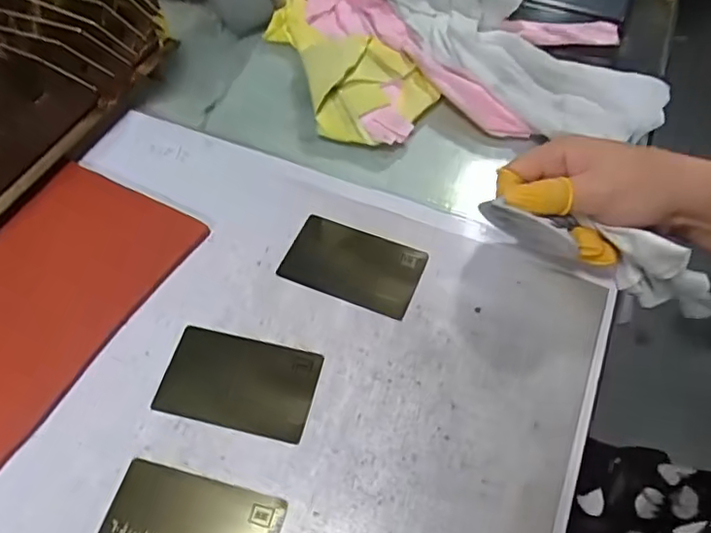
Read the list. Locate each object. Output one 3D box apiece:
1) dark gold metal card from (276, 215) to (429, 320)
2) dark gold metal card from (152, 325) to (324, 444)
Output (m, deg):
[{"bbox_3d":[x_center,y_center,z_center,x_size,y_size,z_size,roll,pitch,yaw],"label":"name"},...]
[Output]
[{"bbox_3d":[-0.001,-0.001,0.376,0.084,0.005,0.053,18,59,14],"label":"dark gold metal card"},{"bbox_3d":[-0.065,0.064,0.330,0.084,0.004,0.053,12,57,8],"label":"dark gold metal card"}]

